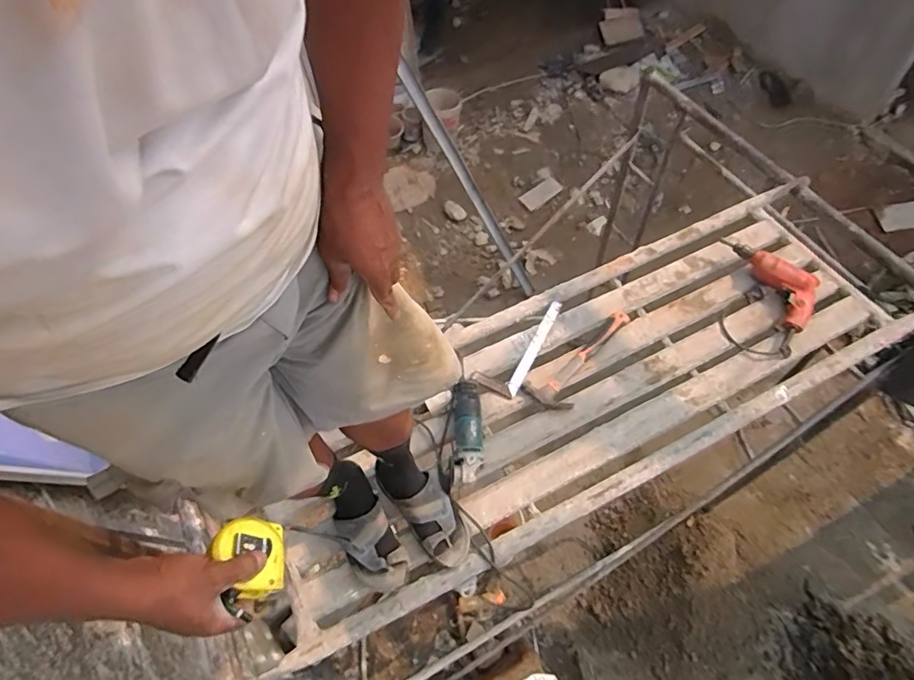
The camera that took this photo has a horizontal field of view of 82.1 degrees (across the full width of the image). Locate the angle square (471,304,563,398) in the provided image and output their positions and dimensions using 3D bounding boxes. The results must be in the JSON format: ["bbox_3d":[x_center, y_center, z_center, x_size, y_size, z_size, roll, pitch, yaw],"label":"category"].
[{"bbox_3d":[0.161,0.010,1.309,0.107,0.018,0.299,27,64,20],"label":"angle square"}]

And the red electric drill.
[{"bbox_3d":[0.825,-0.160,1.346,0.133,0.057,0.306,-15,58,-5],"label":"red electric drill"}]

